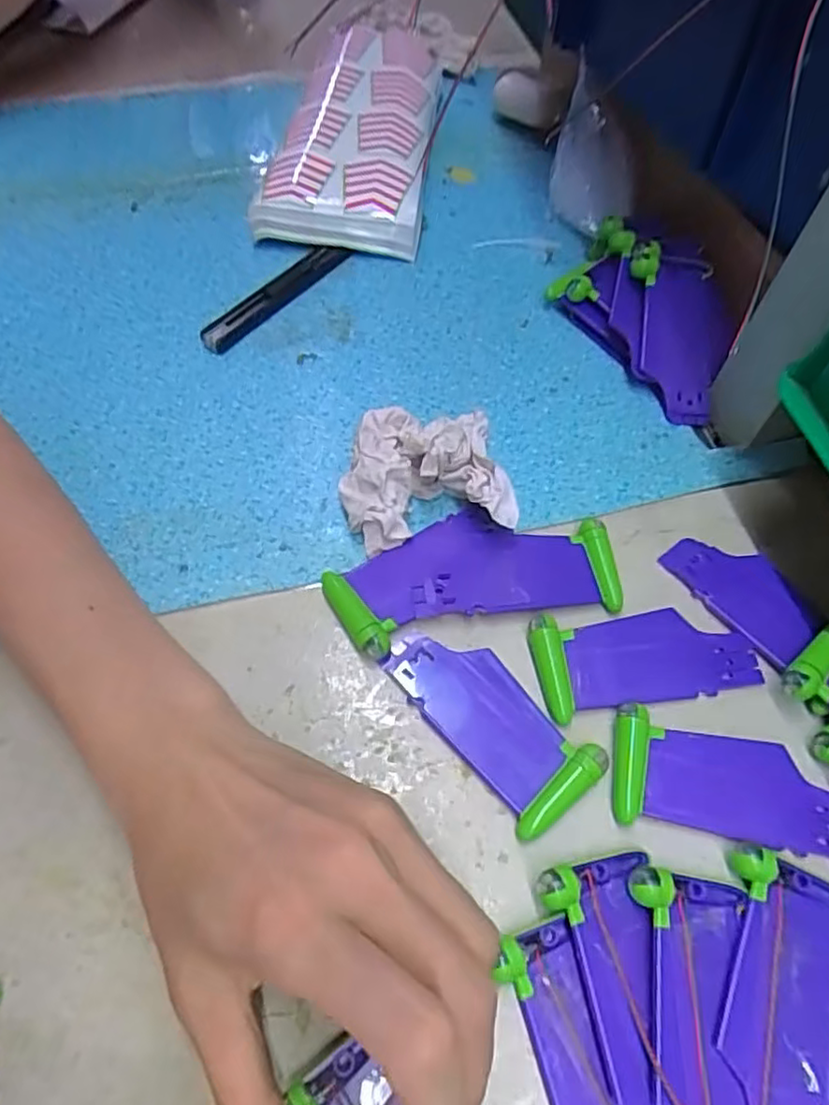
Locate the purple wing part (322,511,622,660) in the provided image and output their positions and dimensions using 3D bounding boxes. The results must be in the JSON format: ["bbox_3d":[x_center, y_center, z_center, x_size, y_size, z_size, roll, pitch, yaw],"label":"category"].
[{"bbox_3d":[0.026,0.007,0.289,0.124,0.011,0.057,-10,59,-8],"label":"purple wing part"}]

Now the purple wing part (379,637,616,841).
[{"bbox_3d":[0.029,0.063,0.257,0.038,0.008,0.088,-37,66,-22],"label":"purple wing part"}]

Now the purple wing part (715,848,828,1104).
[{"bbox_3d":[0.115,0.146,0.211,0.040,0.009,0.089,23,60,12],"label":"purple wing part"}]

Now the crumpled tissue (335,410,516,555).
[{"bbox_3d":[0.004,-0.033,0.296,0.072,0.038,0.057,-3,58,-3],"label":"crumpled tissue"}]

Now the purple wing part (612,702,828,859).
[{"bbox_3d":[0.119,0.086,0.248,0.086,0.008,0.040,9,59,4],"label":"purple wing part"}]

